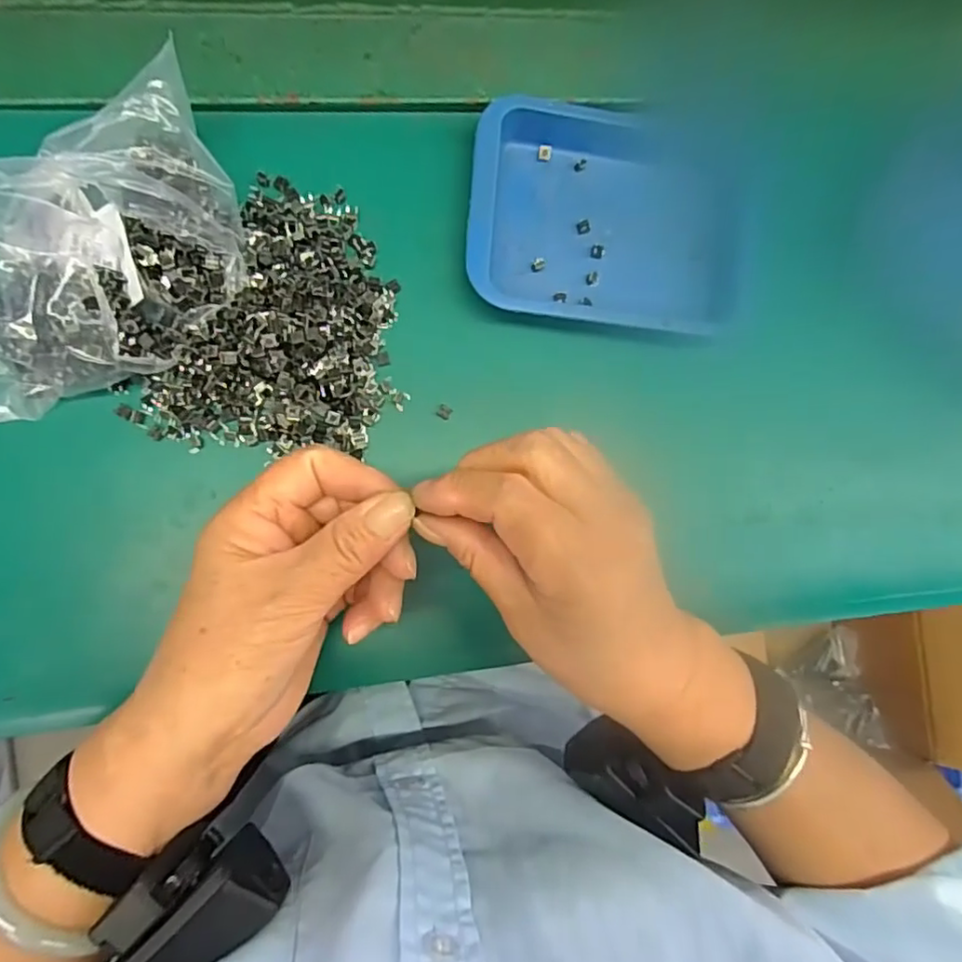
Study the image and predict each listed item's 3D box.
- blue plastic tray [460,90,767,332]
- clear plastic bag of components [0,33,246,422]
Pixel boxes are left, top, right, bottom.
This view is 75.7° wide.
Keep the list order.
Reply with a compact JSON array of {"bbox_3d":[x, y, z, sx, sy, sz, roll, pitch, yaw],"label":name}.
[{"bbox_3d":[0.072,-0.144,0.338,0.155,0.024,0.123,6,85,-6],"label":"blue plastic tray"},{"bbox_3d":[-0.169,-0.101,0.273,0.085,0.072,0.170,39,82,-2],"label":"clear plastic bag of components"}]

